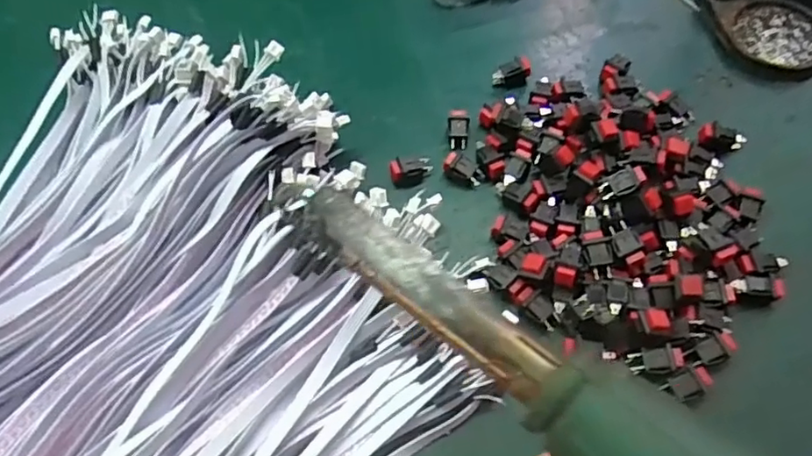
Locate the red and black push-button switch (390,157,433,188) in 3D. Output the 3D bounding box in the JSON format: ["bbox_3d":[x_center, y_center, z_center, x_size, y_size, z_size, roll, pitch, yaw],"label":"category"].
[{"bbox_3d":[0.003,-0.035,0.366,0.026,0.017,0.011,-16,62,-2],"label":"red and black push-button switch"}]

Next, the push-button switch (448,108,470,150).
[{"bbox_3d":[0.033,-0.062,0.376,0.013,0.008,0.026,2,77,4],"label":"push-button switch"}]

